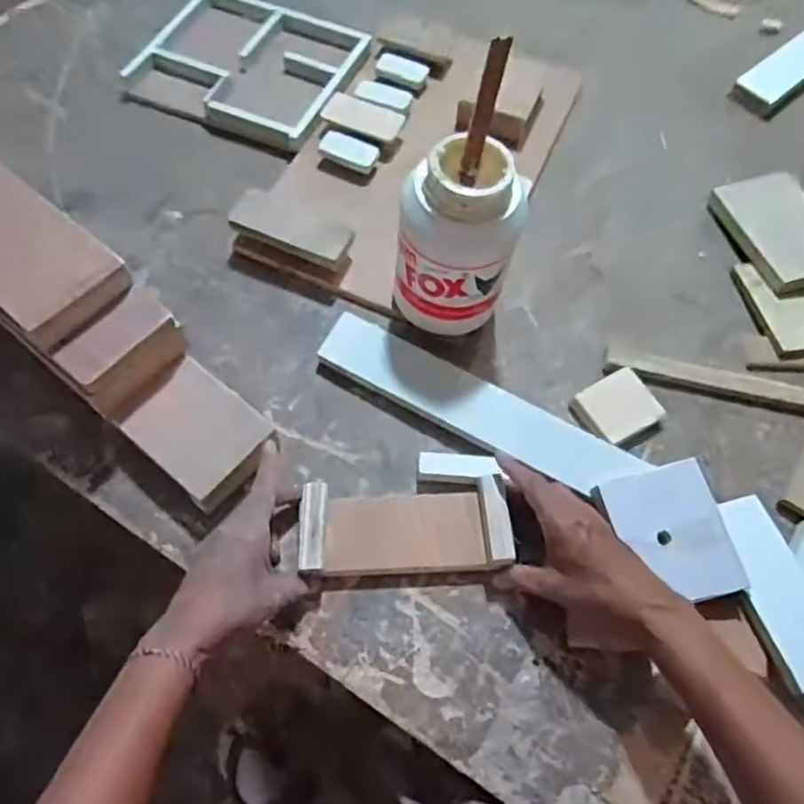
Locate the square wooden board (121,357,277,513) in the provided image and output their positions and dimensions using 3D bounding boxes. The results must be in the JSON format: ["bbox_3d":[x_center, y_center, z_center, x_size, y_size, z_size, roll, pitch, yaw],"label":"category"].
[{"bbox_3d":[-0.156,0.028,0.491,0.098,0.035,0.079,38,67,14],"label":"square wooden board"}]

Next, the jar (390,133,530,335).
[{"bbox_3d":[0.042,-0.122,0.517,0.091,0.176,0.080,25,65,9],"label":"jar"}]

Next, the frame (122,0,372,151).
[{"bbox_3d":[-0.170,-0.386,0.703,0.225,0.020,0.198,24,64,8],"label":"frame"}]

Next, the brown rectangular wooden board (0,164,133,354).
[{"bbox_3d":[-0.304,-0.126,0.465,0.200,0.026,0.082,37,67,14],"label":"brown rectangular wooden board"}]

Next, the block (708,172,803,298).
[{"bbox_3d":[0.388,-0.174,0.623,0.100,0.018,0.141,-12,65,-9],"label":"block"}]

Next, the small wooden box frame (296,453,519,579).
[{"bbox_3d":[0.001,0.089,0.488,0.156,0.036,0.092,-3,63,-5],"label":"small wooden box frame"}]

